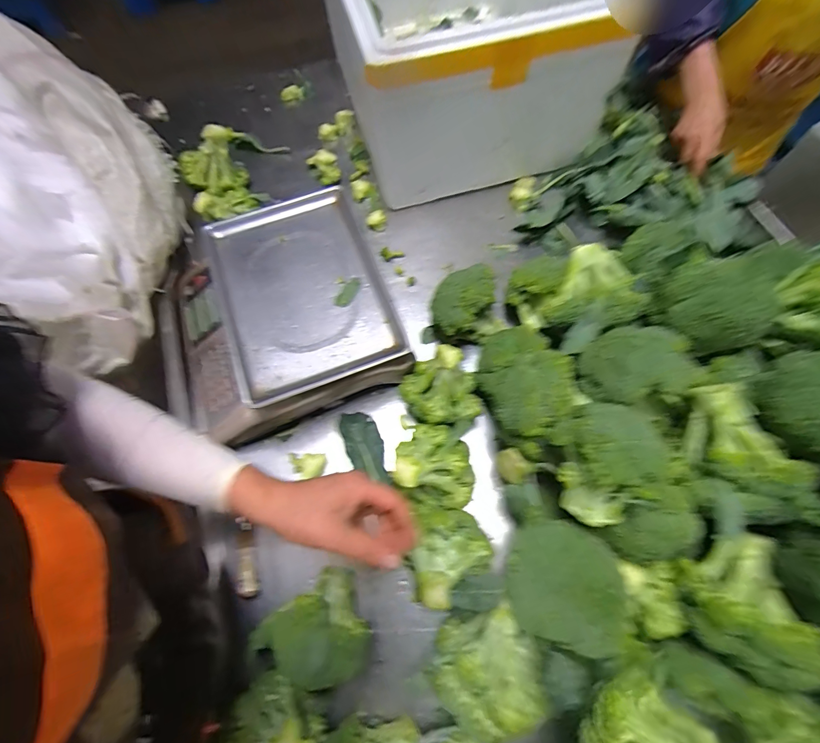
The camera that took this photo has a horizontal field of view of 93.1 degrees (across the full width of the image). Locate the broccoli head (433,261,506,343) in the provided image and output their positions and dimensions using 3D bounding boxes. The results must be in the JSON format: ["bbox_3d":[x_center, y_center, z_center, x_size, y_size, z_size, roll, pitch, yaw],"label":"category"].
[{"bbox_3d":[0.092,-0.108,0.634,0.115,0.092,0.101,-20,68,-5],"label":"broccoli head"}]

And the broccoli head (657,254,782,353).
[{"bbox_3d":[0.352,-0.081,0.453,0.095,0.087,0.108,-10,67,-1],"label":"broccoli head"}]

